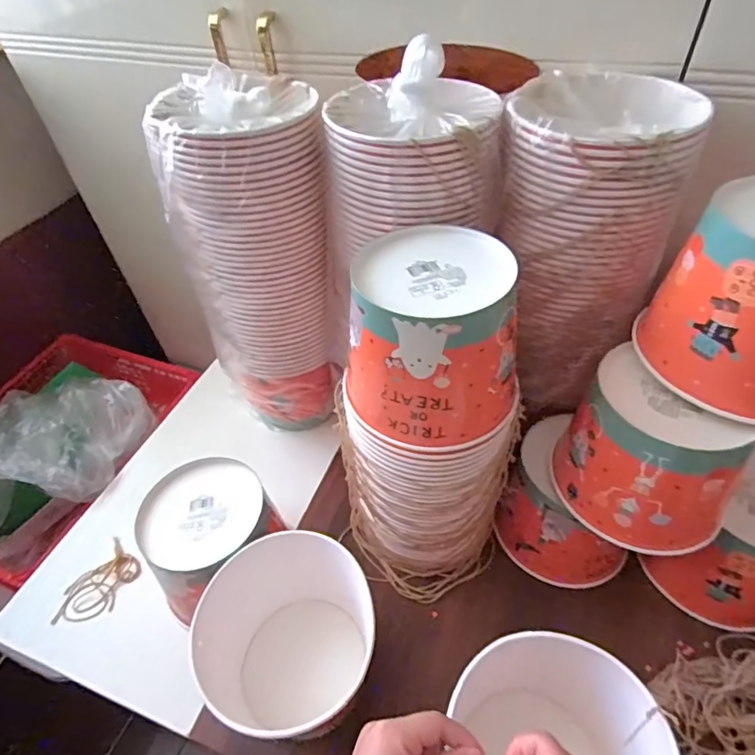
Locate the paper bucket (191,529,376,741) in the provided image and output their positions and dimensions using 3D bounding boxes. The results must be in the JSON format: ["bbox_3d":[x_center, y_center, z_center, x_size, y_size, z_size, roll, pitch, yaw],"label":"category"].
[{"bbox_3d":[-0.078,0.258,0.483,0.151,0.148,0.155,-2,47,3],"label":"paper bucket"}]

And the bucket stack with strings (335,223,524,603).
[{"bbox_3d":[0.050,0.059,0.508,0.159,0.361,0.154,24,54,24],"label":"bucket stack with strings"}]

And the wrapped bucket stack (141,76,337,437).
[{"bbox_3d":[-0.138,-0.130,0.629,0.173,0.406,0.152,-19,49,-12],"label":"wrapped bucket stack"}]

